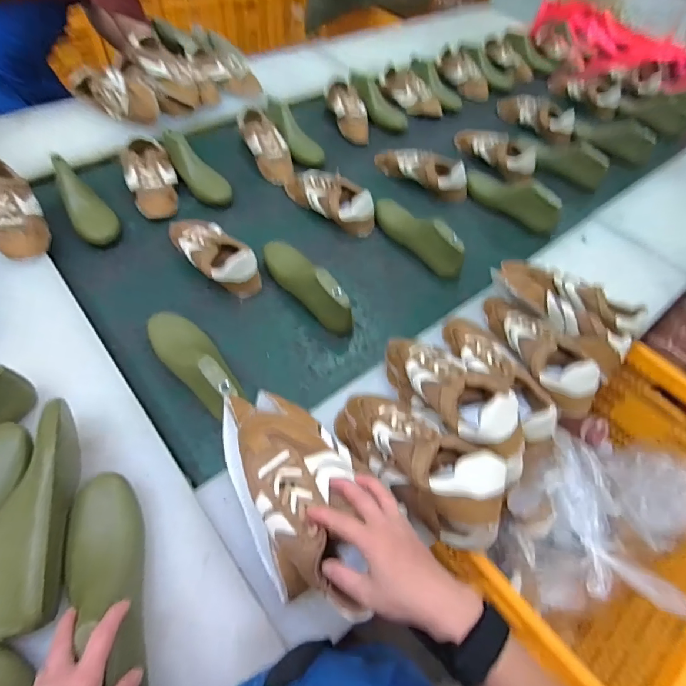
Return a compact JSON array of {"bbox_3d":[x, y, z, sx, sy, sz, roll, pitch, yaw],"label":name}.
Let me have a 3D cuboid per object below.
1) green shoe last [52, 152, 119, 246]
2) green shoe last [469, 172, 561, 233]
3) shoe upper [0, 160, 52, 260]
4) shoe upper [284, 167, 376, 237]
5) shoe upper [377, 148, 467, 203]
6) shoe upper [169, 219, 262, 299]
[{"bbox_3d":[-0.546,-0.305,0.868,0.084,0.066,0.243,-26,63,-19],"label":"green shoe last"},{"bbox_3d":[0.388,-0.349,0.956,0.232,0.080,0.065,40,63,19],"label":"green shoe last"},{"bbox_3d":[-0.625,-0.254,0.778,0.081,0.070,0.227,-26,63,-19],"label":"shoe upper"},{"bbox_3d":[-0.037,-0.337,0.942,0.245,0.075,0.079,40,63,20],"label":"shoe upper"},{"bbox_3d":[0.190,-0.429,1.028,0.262,0.080,0.072,33,61,16],"label":"shoe upper"},{"bbox_3d":[-0.269,-0.189,0.820,0.090,0.072,0.256,-38,67,-24],"label":"shoe upper"}]

